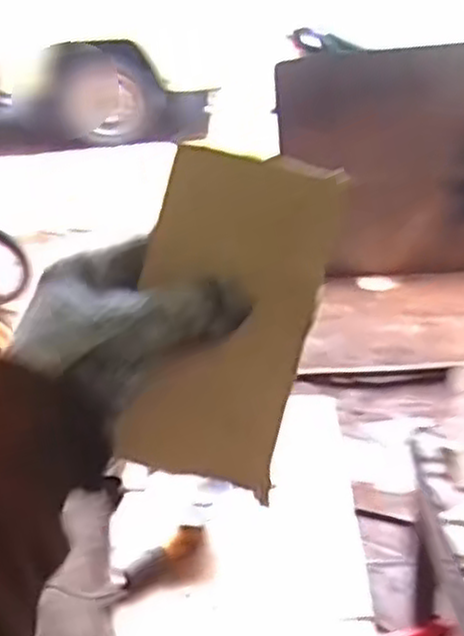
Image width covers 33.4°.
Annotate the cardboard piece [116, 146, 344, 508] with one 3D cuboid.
[{"bbox_3d":[-0.002,0.001,0.384,0.086,0.162,0.016,13,7,-7],"label":"cardboard piece"}]

